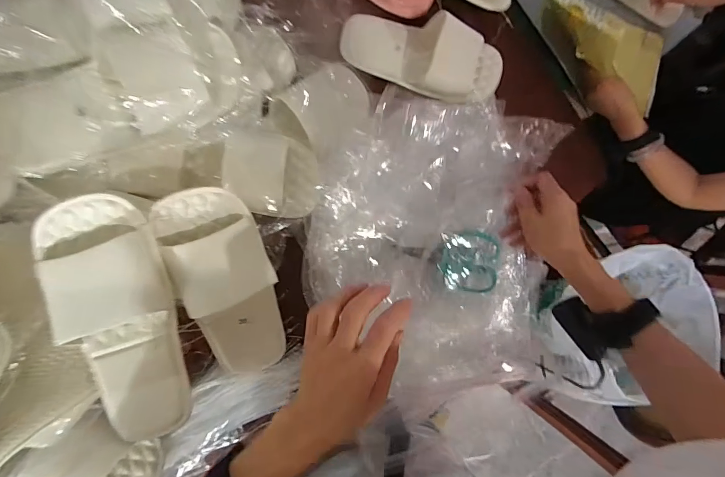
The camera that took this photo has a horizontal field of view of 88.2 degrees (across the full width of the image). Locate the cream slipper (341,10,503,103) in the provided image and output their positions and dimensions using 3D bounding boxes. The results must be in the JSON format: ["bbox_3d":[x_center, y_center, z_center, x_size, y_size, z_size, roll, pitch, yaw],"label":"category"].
[{"bbox_3d":[0.090,-0.258,0.527,0.232,0.046,0.098,16,85,-8],"label":"cream slipper"}]

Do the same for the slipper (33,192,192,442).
[{"bbox_3d":[-0.228,0.079,0.351,0.095,0.042,0.233,-16,90,-10],"label":"slipper"}]

